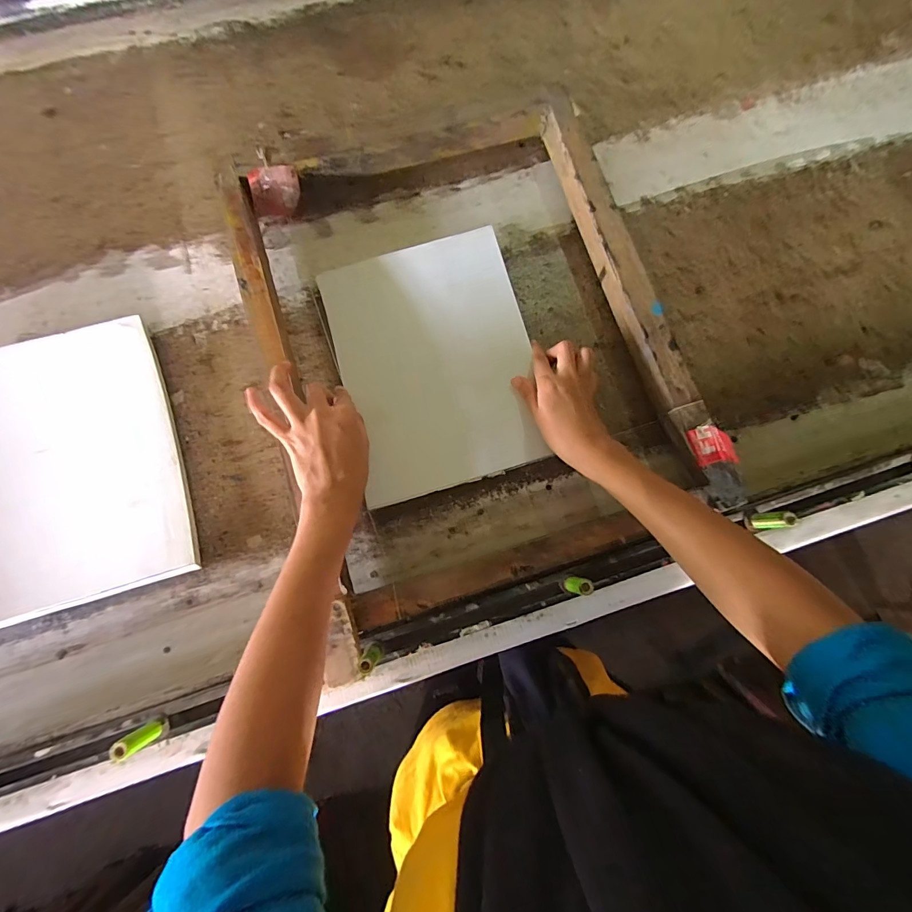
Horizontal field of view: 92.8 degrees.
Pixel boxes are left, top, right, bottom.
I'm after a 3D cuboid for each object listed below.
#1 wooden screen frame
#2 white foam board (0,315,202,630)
[{"bbox_3d":[0.013,-0.112,0.441,0.396,0.049,0.509,-17,79,-5],"label":"wooden screen frame"},{"bbox_3d":[-0.380,0.010,0.426,0.208,0.028,0.265,-16,79,-5],"label":"white foam board"}]

